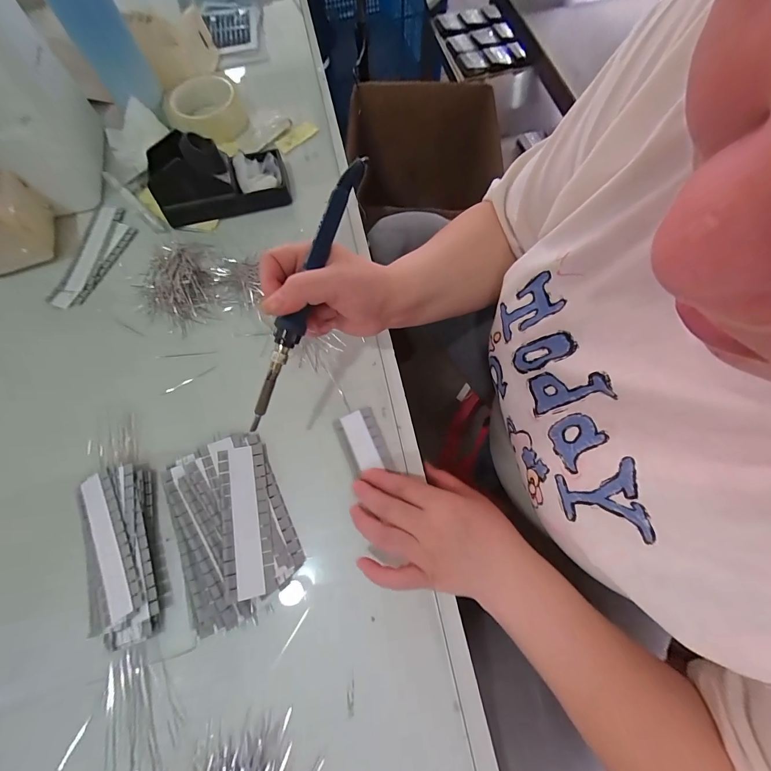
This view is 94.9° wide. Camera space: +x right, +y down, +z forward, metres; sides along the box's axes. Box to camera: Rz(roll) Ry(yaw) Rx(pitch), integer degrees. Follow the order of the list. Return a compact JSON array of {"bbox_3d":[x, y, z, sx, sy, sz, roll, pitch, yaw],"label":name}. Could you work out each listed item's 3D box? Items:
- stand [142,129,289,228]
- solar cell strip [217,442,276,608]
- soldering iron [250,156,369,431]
[{"bbox_3d":[-0.201,-0.256,0.421,0.147,0.073,0.073,-17,71,-5],"label":"stand"},{"bbox_3d":[-0.123,0.115,0.312,0.038,0.004,0.125,-6,65,-20],"label":"solar cell strip"},{"bbox_3d":[-0.058,-0.072,0.262,0.017,0.020,0.217,20,88,9],"label":"soldering iron"}]

